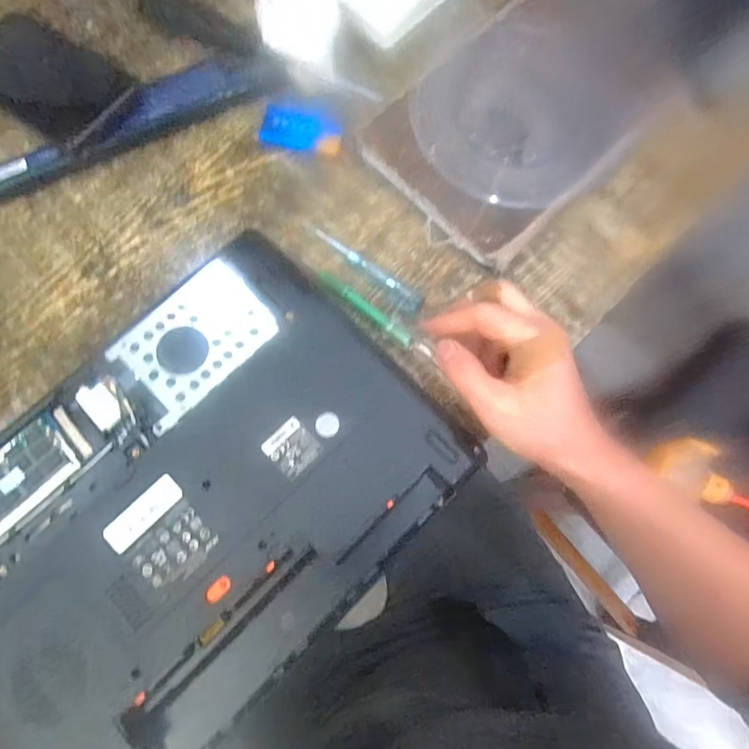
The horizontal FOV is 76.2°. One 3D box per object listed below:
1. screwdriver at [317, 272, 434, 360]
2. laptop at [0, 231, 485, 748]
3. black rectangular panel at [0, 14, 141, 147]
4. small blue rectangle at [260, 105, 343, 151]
[{"bbox_3d":[0.000,-0.044,0.350,0.099,0.007,0.011,39,75,7],"label":"screwdriver"},{"bbox_3d":[-0.124,0.083,0.305,0.325,0.034,0.234,-43,77,-13],"label":"laptop"},{"bbox_3d":[-0.278,-0.253,0.407,0.140,0.012,0.081,34,77,7],"label":"black rectangular panel"},{"bbox_3d":[-0.061,-0.200,0.393,0.064,0.008,0.033,15,75,3],"label":"small blue rectangle"}]

